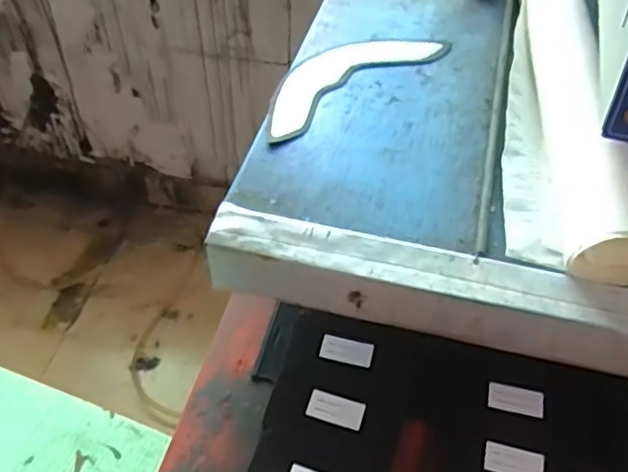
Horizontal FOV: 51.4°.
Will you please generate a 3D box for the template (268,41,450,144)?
[{"bbox_3d":[0.025,-0.142,0.563,0.197,0.008,0.071,-33,58,-24],"label":"template"}]

